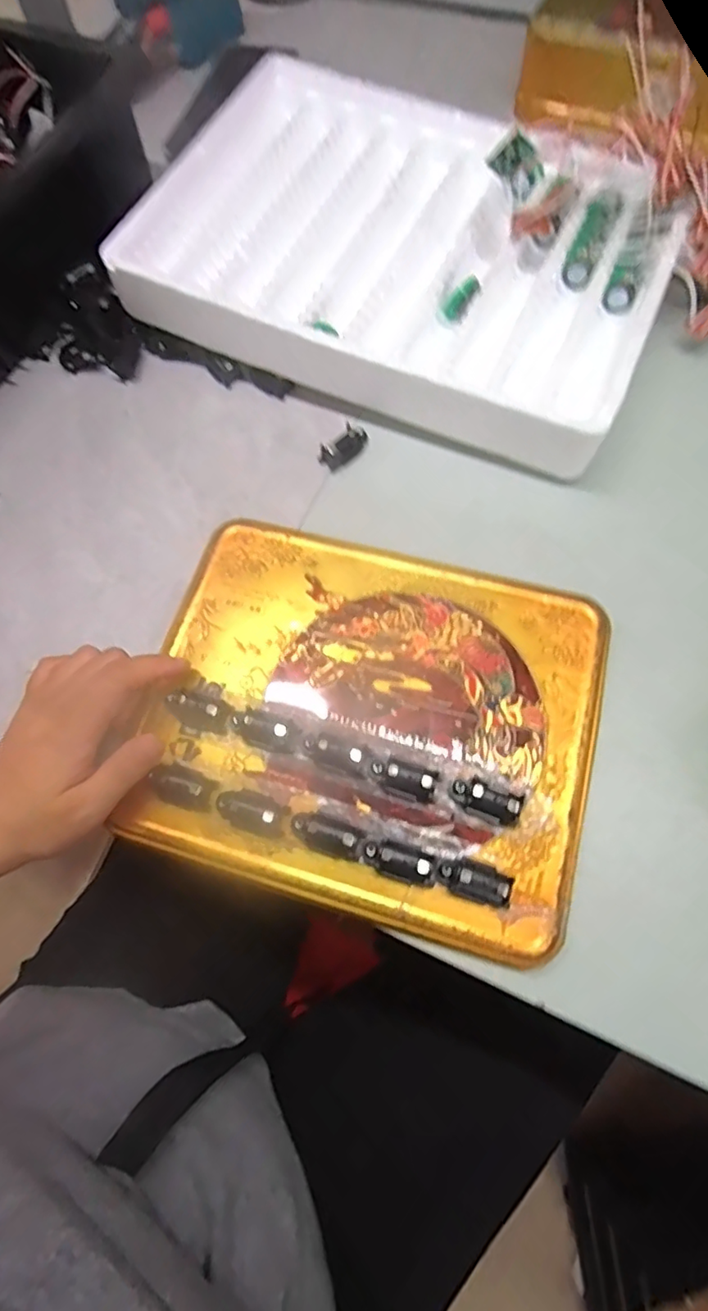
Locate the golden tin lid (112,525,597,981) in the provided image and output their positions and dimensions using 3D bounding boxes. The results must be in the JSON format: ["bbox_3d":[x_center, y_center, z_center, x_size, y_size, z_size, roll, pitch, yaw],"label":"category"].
[{"bbox_3d":[0.007,0.030,0.299,0.226,0.017,0.192,15,68,8],"label":"golden tin lid"}]

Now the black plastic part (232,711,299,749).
[{"bbox_3d":[-0.047,0.038,0.294,0.033,0.014,0.016,14,71,9],"label":"black plastic part"}]

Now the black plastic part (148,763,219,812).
[{"bbox_3d":[-0.085,0.066,0.283,0.029,0.015,0.018,16,71,10],"label":"black plastic part"}]

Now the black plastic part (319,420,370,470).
[{"bbox_3d":[-0.006,-0.139,0.374,0.036,0.013,0.017,-39,72,-11],"label":"black plastic part"}]

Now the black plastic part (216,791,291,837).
[{"bbox_3d":[-0.051,0.077,0.279,0.036,0.011,0.017,16,71,9],"label":"black plastic part"}]

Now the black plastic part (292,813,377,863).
[{"bbox_3d":[-0.010,0.087,0.273,0.041,0.015,0.015,16,71,10],"label":"black plastic part"}]

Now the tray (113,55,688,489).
[{"bbox_3d":[0.036,-0.278,0.399,0.340,0.068,0.261,22,72,11],"label":"tray"}]

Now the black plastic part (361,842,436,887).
[{"bbox_3d":[0.022,0.101,0.274,0.036,0.004,0.013,15,71,9],"label":"black plastic part"}]

